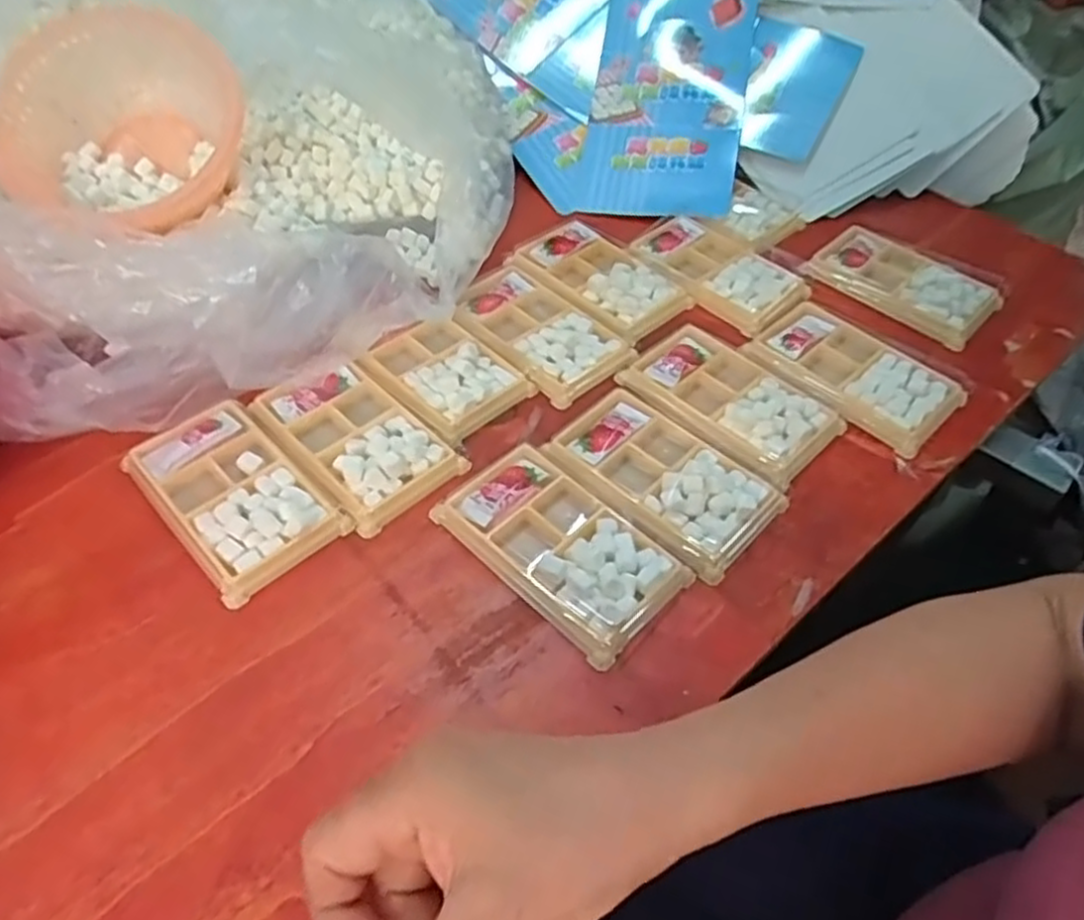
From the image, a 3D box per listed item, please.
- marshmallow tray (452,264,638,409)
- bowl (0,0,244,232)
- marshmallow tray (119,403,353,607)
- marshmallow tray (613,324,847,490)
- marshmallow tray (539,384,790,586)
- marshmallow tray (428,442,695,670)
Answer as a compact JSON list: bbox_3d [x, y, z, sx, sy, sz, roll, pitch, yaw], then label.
[{"bbox_3d":[-0.005,-0.094,0.548,0.134,0.019,0.077,38,59,25],"label":"marshmallow tray"},{"bbox_3d":[-0.318,-0.248,0.540,0.192,0.103,0.139,5,56,1],"label":"bowl"},{"bbox_3d":[-0.185,0.019,0.446,0.077,0.013,0.131,-36,60,-27],"label":"marshmallow tray"},{"bbox_3d":[0.125,-0.044,0.496,0.079,0.015,0.138,-36,61,-27],"label":"marshmallow tray"},{"bbox_3d":[0.075,0.007,0.455,0.133,0.016,0.079,38,59,25],"label":"marshmallow tray"},{"bbox_3d":[0.011,0.044,0.429,0.137,0.020,0.079,37,58,25],"label":"marshmallow tray"}]

